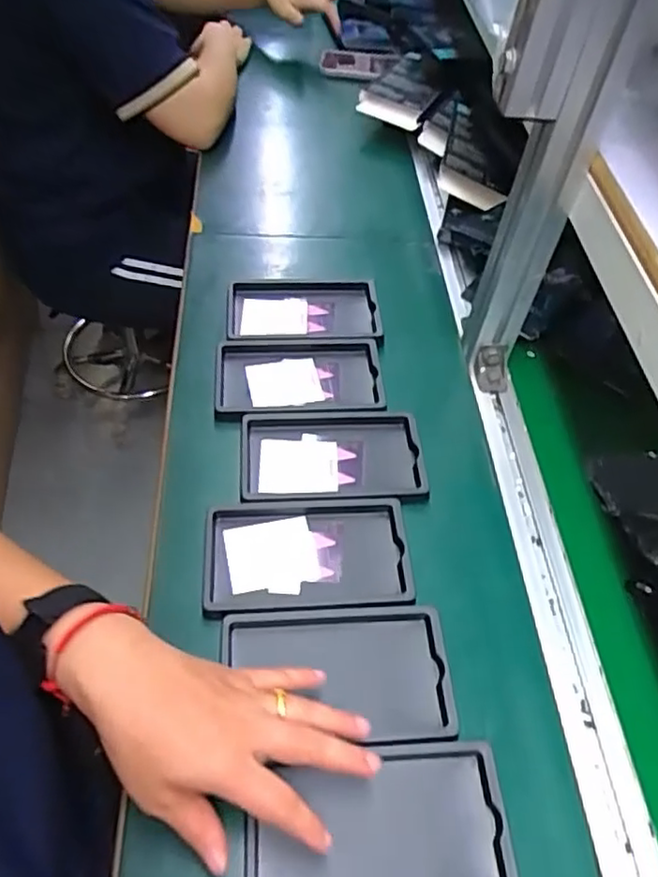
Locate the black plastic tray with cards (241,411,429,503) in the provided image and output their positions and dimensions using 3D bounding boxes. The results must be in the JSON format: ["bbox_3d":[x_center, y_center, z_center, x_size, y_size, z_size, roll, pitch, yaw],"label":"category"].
[{"bbox_3d":[0.003,0.015,0.568,0.159,0.012,0.096,-2,52,-6],"label":"black plastic tray with cards"}]

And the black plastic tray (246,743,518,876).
[{"bbox_3d":[0.030,0.246,0.396,0.157,0.030,0.091,-1,52,-5],"label":"black plastic tray"}]

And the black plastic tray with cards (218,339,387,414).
[{"bbox_3d":[-0.029,-0.060,0.624,0.159,0.012,0.096,-3,53,-7],"label":"black plastic tray with cards"}]

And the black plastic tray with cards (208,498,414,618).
[{"bbox_3d":[-0.017,0.094,0.507,0.158,0.015,0.095,-2,52,-6],"label":"black plastic tray with cards"}]

